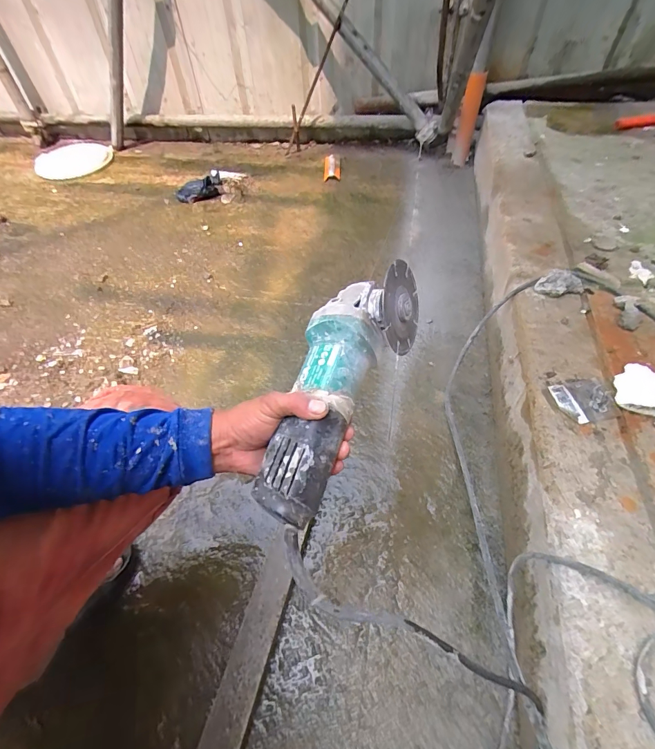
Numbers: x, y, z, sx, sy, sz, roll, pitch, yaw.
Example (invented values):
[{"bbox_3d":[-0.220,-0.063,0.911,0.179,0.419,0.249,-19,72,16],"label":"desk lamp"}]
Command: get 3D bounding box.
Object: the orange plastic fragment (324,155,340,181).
[{"bbox_3d":[0.019,-0.782,1.498,0.061,0.044,0.162,-1,51,6],"label":"orange plastic fragment"}]

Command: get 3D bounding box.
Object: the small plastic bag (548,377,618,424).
[{"bbox_3d":[0.389,0.039,0.588,0.094,0.007,0.072,-9,51,-1],"label":"small plastic bag"}]

